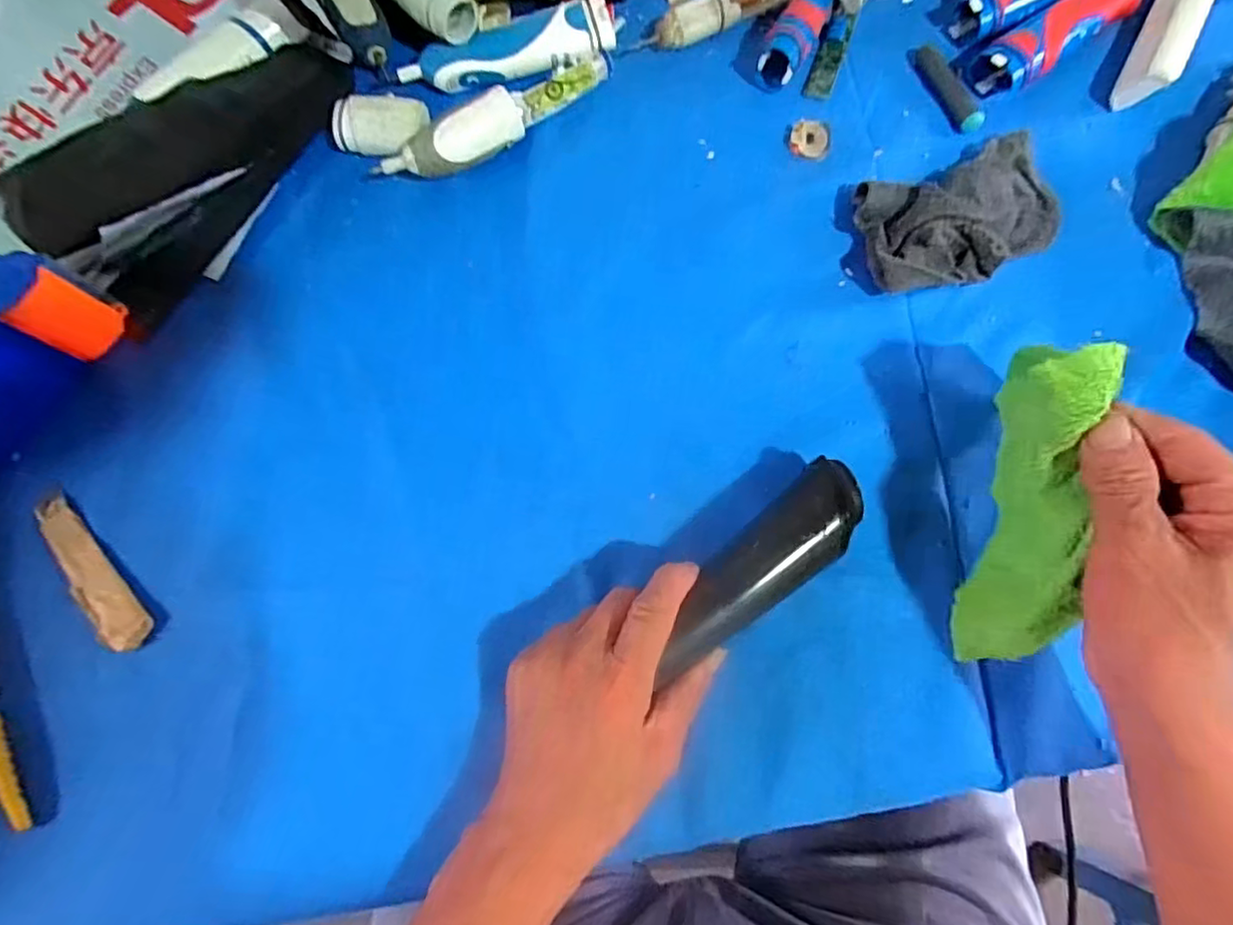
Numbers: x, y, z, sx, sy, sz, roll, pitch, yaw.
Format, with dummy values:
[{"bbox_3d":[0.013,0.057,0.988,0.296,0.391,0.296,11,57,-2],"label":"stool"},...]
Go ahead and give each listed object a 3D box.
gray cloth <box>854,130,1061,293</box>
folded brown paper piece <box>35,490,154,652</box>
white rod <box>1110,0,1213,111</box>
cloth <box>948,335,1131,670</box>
[{"bbox_3d":[0.205,-0.146,0.371,0.129,0.029,0.075,-23,76,-5],"label":"gray cloth"},{"bbox_3d":[-0.291,0.059,0.342,0.024,0.008,0.105,-43,79,-9],"label":"folded brown paper piece"},{"bbox_3d":[0.356,-0.285,0.401,0.025,0.030,0.137,29,78,8],"label":"white rod"},{"bbox_3d":[0.192,0.023,0.291,0.031,0.045,0.149,5,103,3],"label":"cloth"}]

